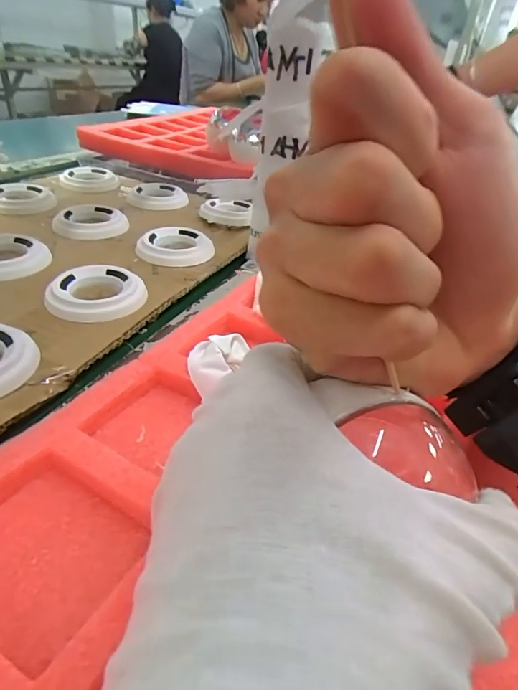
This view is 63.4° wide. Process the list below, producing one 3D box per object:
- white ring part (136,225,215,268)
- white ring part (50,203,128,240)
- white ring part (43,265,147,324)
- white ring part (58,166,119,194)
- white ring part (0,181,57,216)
[{"bbox_3d":[-0.078,-0.095,0.397,0.068,0.011,0.065,7,35,-1],"label":"white ring part"},{"bbox_3d":[-0.171,-0.126,0.425,0.069,0.011,0.067,-10,38,-23],"label":"white ring part"},{"bbox_3d":[-0.123,-0.040,0.317,0.069,0.013,0.069,-10,38,-23],"label":"white ring part"},{"bbox_3d":[-0.217,-0.212,0.536,0.067,0.016,0.067,-4,36,-16],"label":"white ring part"},{"bbox_3d":[-0.260,-0.160,0.456,0.068,0.015,0.070,-12,39,-22],"label":"white ring part"}]

